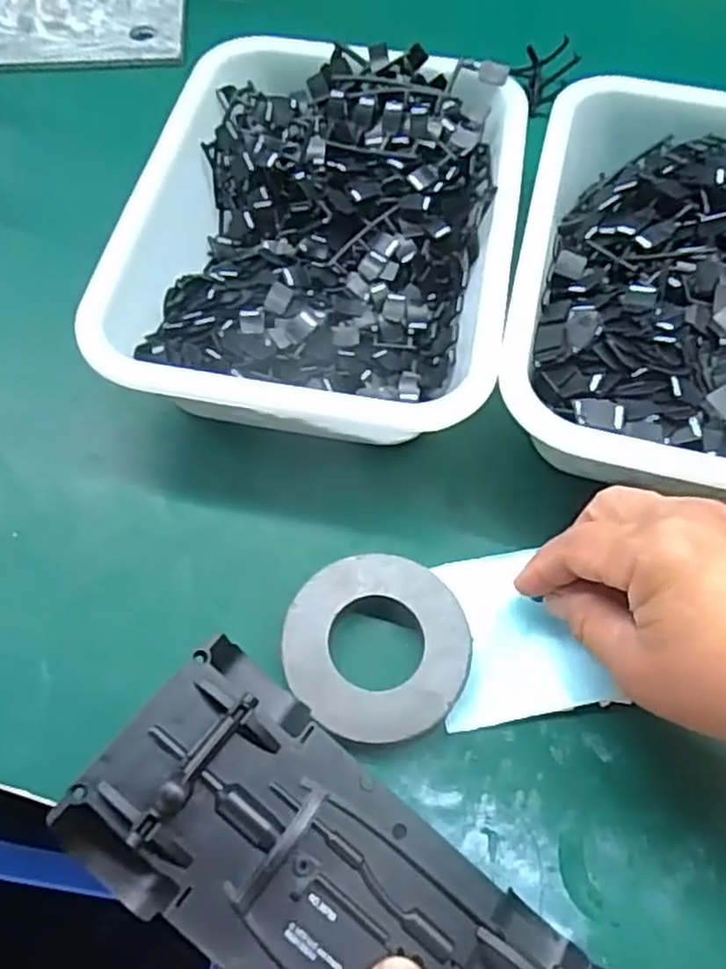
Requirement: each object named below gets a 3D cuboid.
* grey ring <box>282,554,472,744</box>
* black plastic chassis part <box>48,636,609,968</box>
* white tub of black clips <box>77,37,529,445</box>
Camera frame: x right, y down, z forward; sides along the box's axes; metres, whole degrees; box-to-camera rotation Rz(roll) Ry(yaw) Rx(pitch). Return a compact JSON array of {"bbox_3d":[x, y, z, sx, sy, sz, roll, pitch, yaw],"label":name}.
[{"bbox_3d":[0.006,0.068,0.293,0.074,0.019,0.075,0,63,0],"label":"grey ring"},{"bbox_3d":[0.002,0.138,0.219,0.192,0.037,0.076,40,68,0],"label":"black plastic chassis part"},{"bbox_3d":[-0.018,-0.128,0.371,0.186,0.065,0.241,9,63,4],"label":"white tub of black clips"}]

